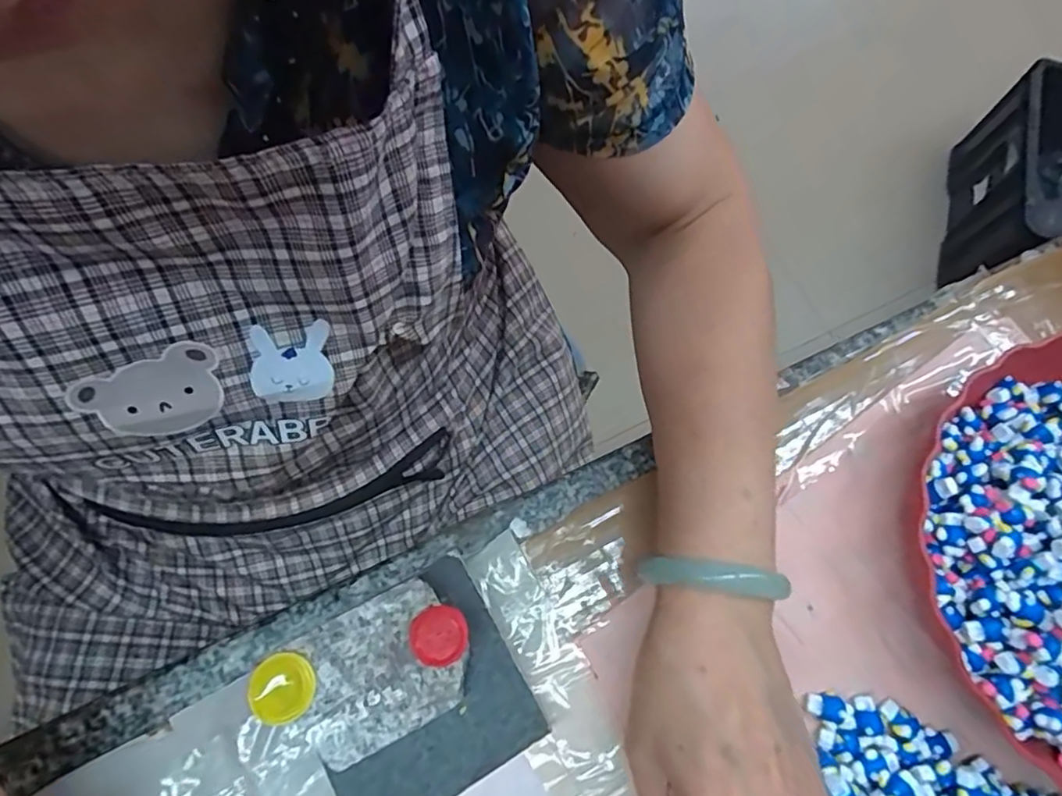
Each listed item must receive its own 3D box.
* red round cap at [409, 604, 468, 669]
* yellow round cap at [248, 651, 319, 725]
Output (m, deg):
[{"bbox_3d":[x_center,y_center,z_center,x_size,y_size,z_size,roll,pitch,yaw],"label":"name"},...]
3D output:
[{"bbox_3d":[-0.043,0.110,0.282,0.027,0.004,0.026,-3,67,7],"label":"red round cap"},{"bbox_3d":[-0.111,0.130,0.271,0.028,0.004,0.028,1,71,-4],"label":"yellow round cap"}]

